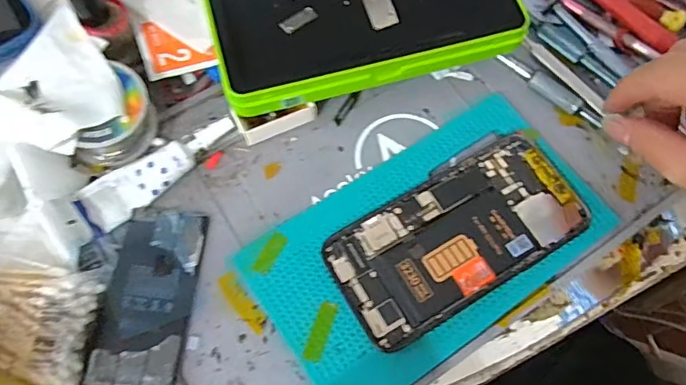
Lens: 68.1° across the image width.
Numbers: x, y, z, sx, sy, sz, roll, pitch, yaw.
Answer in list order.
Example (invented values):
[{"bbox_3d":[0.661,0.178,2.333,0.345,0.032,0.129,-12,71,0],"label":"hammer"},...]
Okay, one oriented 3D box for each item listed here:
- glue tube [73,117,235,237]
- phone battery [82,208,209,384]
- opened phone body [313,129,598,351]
[{"bbox_3d":[-0.107,-0.013,0.299,0.098,0.015,0.027,-33,73,-13],"label":"glue tube"},{"bbox_3d":[-0.106,0.056,0.274,0.045,0.006,0.100,5,68,1],"label":"phone battery"},{"bbox_3d":[0.065,0.022,0.292,0.145,0.010,0.076,-31,72,-13],"label":"opened phone body"}]

